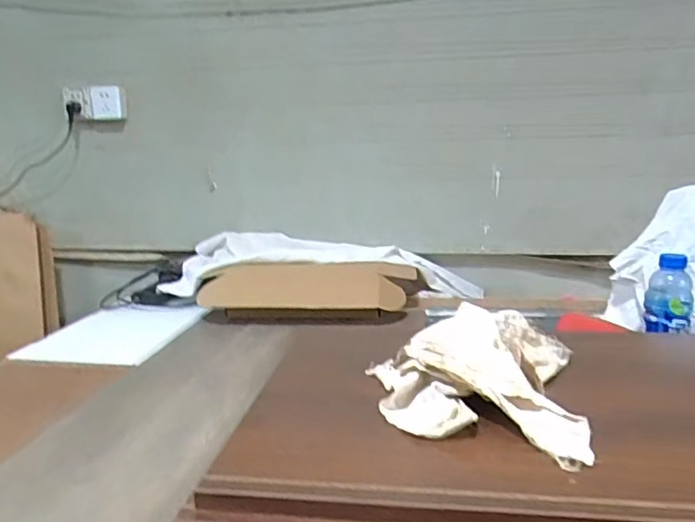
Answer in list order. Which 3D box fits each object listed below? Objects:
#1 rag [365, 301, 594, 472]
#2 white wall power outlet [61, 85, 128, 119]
[{"bbox_3d":[0.137,0.097,0.535,0.183,0.056,0.249,3,12,20],"label":"rag"},{"bbox_3d":[-0.777,-0.489,1.640,0.179,0.097,0.028,-3,11,-12],"label":"white wall power outlet"}]

